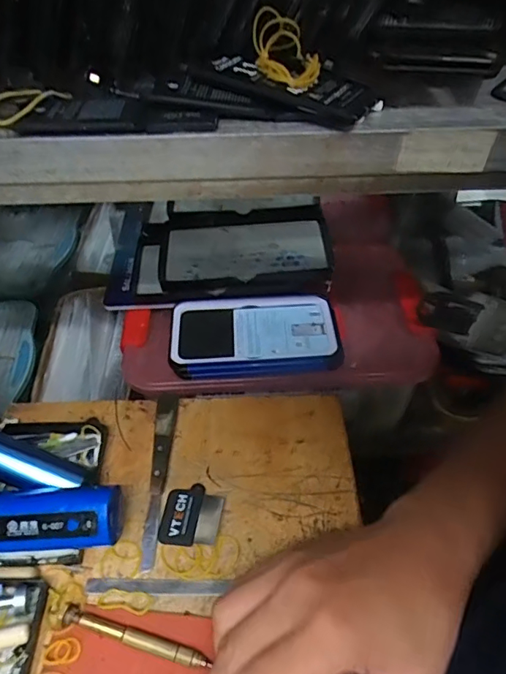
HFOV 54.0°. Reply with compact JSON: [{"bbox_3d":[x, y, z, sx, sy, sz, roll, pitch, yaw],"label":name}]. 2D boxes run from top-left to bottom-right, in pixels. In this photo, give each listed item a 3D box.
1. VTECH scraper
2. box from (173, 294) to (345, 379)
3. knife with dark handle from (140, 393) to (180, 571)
[{"bbox_3d":[-0.044,0.127,0.354,0.041,0.004,0.044,7,48,7],"label":"VTECH scraper"},{"bbox_3d":[0.001,-0.002,0.500,0.164,0.028,0.091,-2,48,-2],"label":"box"},{"bbox_3d":[-0.070,0.098,0.373,0.015,0.014,0.139,0,48,0],"label":"knife with dark handle"}]

